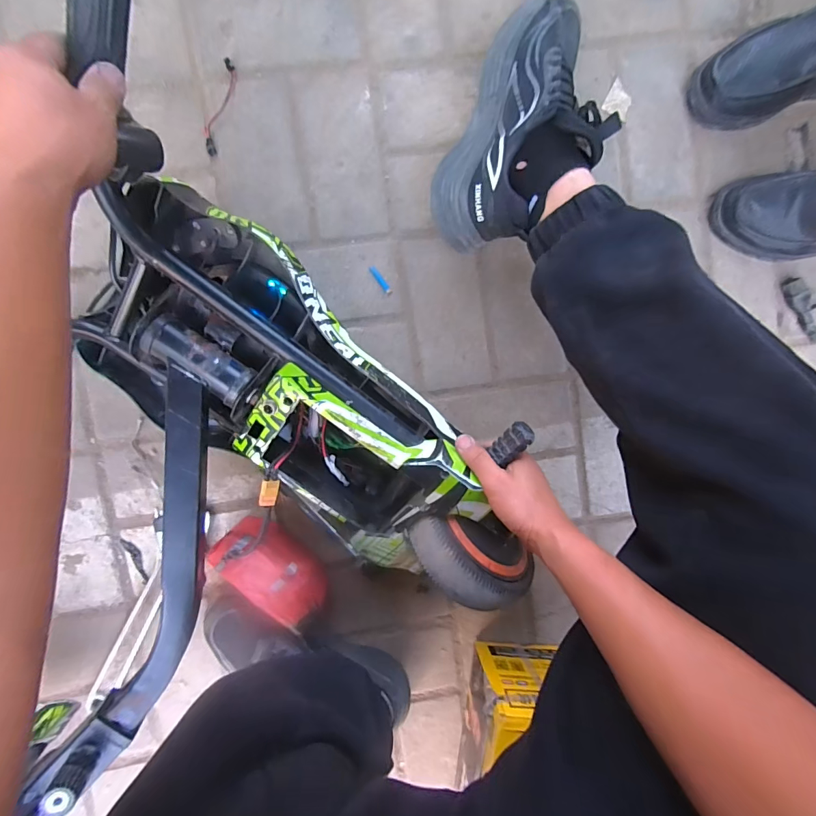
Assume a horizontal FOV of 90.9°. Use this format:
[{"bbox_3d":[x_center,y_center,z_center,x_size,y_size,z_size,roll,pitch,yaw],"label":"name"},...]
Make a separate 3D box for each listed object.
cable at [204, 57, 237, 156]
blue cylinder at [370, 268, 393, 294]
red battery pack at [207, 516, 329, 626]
[{"bbox_3d":[-0.218,-0.346,0.463,0.019,0.009,0.104,17,93,-5],"label":"cable"},{"bbox_3d":[-0.033,-0.157,0.491,0.008,0.004,0.039,-38,96,-1],"label":"blue cylinder"},{"bbox_3d":[-0.152,0.181,0.468,0.128,0.083,0.058,39,91,-7],"label":"red battery pack"}]

